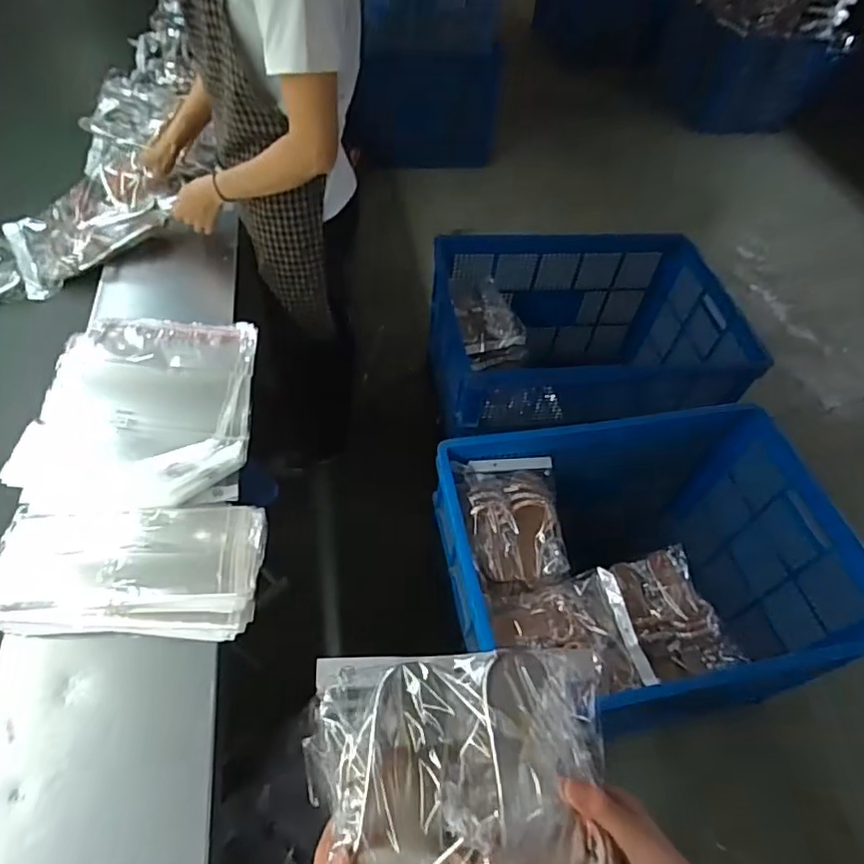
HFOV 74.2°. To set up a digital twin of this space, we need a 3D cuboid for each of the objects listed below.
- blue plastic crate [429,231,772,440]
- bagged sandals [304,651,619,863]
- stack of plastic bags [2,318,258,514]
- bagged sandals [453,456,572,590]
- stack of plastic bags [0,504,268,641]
[{"bbox_3d":[0.425,-0.235,1.754,0.818,0.413,0.647,-2,53,-8],"label":"blue plastic crate"},{"bbox_3d":[0.044,0.300,0.412,0.254,0.079,0.264,-3,53,-8],"label":"bagged sandals"},{"bbox_3d":[-0.430,-0.047,0.873,0.305,0.042,0.379,1,53,-5],"label":"stack of plastic bags"},{"bbox_3d":[0.166,0.165,1.172,0.219,0.065,0.282,-1,53,-7],"label":"bagged sandals"},{"bbox_3d":[-0.370,0.164,0.712,0.305,0.054,0.173,2,53,-4],"label":"stack of plastic bags"}]

